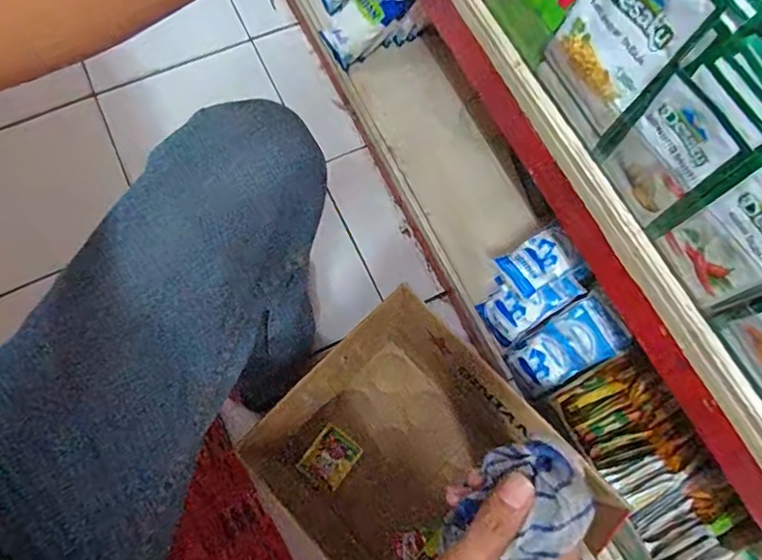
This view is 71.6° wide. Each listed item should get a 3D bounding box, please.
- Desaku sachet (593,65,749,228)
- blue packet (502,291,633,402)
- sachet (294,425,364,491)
[{"bbox_3d":[0.173,-0.079,0.328,0.012,0.090,0.066,-29,75,-10],"label":"Desaku sachet"},{"bbox_3d":[0.250,0.092,0.718,0.148,0.025,0.084,-32,63,6],"label":"blue packet"},{"bbox_3d":[-0.074,0.263,0.778,0.066,0.010,0.077,36,75,9],"label":"sachet"}]

